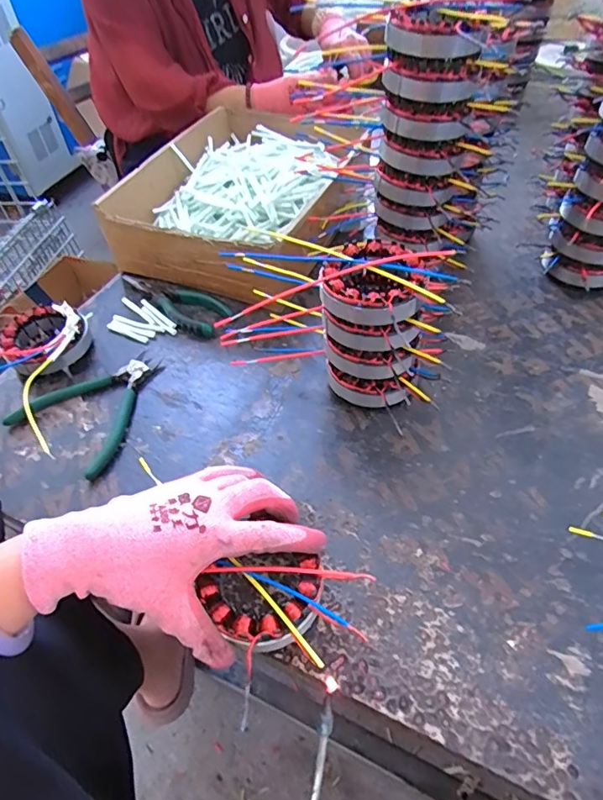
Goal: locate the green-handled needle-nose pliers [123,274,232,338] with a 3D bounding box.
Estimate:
[{"bbox_3d":[-0.153,-0.117,0.578,0.152,0.016,0.064,21,54,21],"label":"green-handled needle-nose pliers"}]

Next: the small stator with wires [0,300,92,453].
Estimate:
[{"bbox_3d":[-0.296,-0.036,0.503,0.125,0.044,0.163,1,49,5],"label":"small stator with wires"}]

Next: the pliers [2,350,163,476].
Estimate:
[{"bbox_3d":[-0.196,0.000,0.478,0.116,0.012,0.131,23,54,22],"label":"pliers"}]

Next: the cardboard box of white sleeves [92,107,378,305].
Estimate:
[{"bbox_3d":[-0.066,-0.258,0.651,0.272,0.097,0.302,14,51,15],"label":"cardboard box of white sleeves"}]

